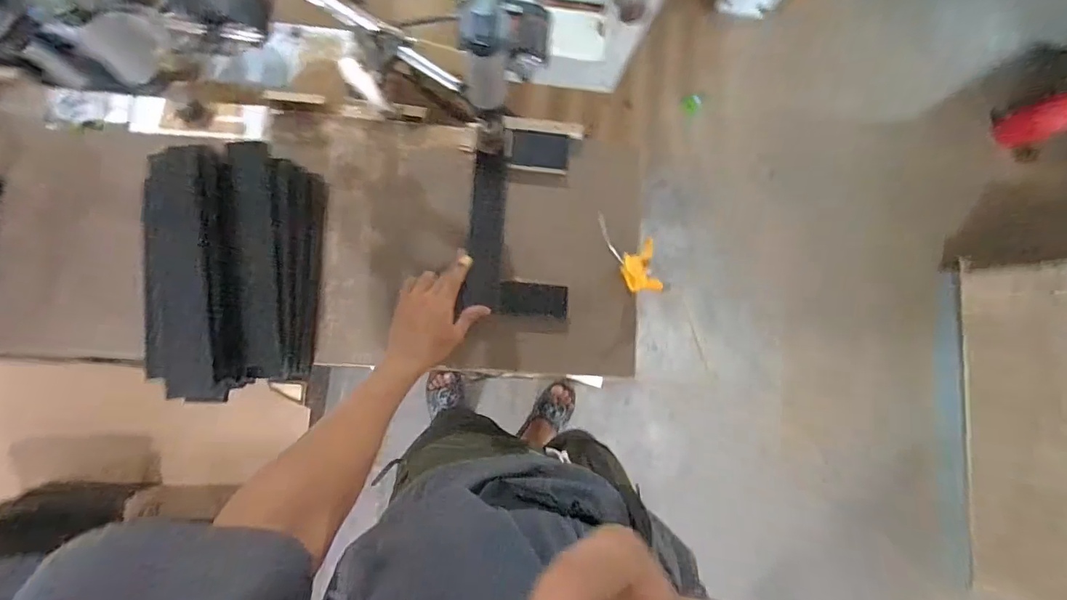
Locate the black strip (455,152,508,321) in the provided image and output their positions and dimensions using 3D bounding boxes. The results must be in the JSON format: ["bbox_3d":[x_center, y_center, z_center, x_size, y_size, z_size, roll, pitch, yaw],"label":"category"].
[{"bbox_3d":[-0.074,-0.107,0.733,0.056,0.024,0.234,4,87,-6],"label":"black strip"}]

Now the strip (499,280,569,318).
[{"bbox_3d":[0.001,0.000,0.728,0.104,0.005,0.051,6,86,-6],"label":"strip"}]

